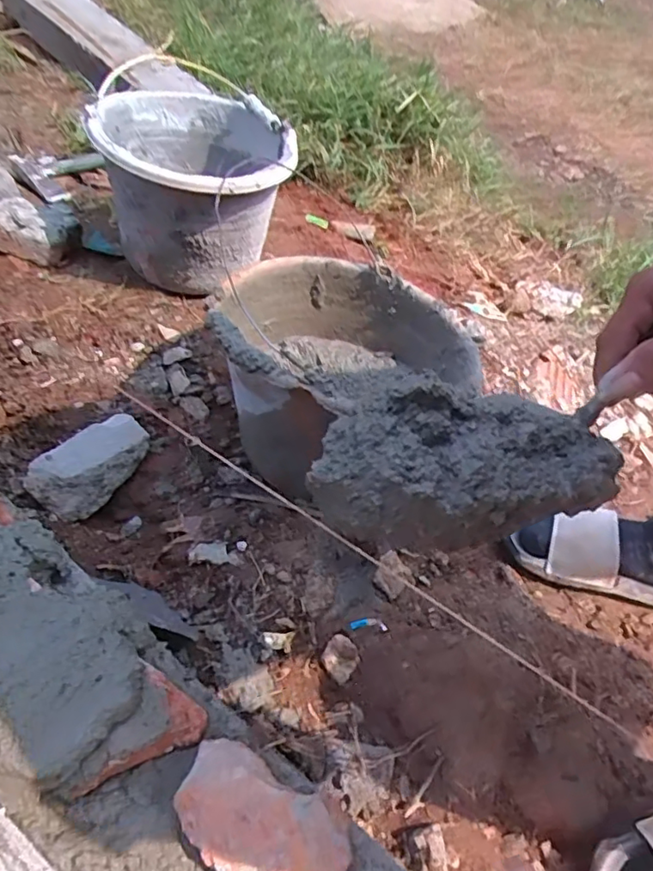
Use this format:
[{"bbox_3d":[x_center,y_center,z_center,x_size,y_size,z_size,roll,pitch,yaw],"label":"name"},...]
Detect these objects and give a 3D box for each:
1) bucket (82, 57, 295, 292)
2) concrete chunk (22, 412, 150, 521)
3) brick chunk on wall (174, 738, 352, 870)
[{"bbox_3d":[-0.175,-0.330,0.783,0.233,0.184,0.285,-3,46,-9],"label":"bucket"},{"bbox_3d":[-0.270,0.035,0.663,0.071,0.048,0.133,30,50,22],"label":"concrete chunk"},{"bbox_3d":[-0.040,0.237,0.346,0.105,0.053,0.069,24,48,17],"label":"brick chunk on wall"}]

